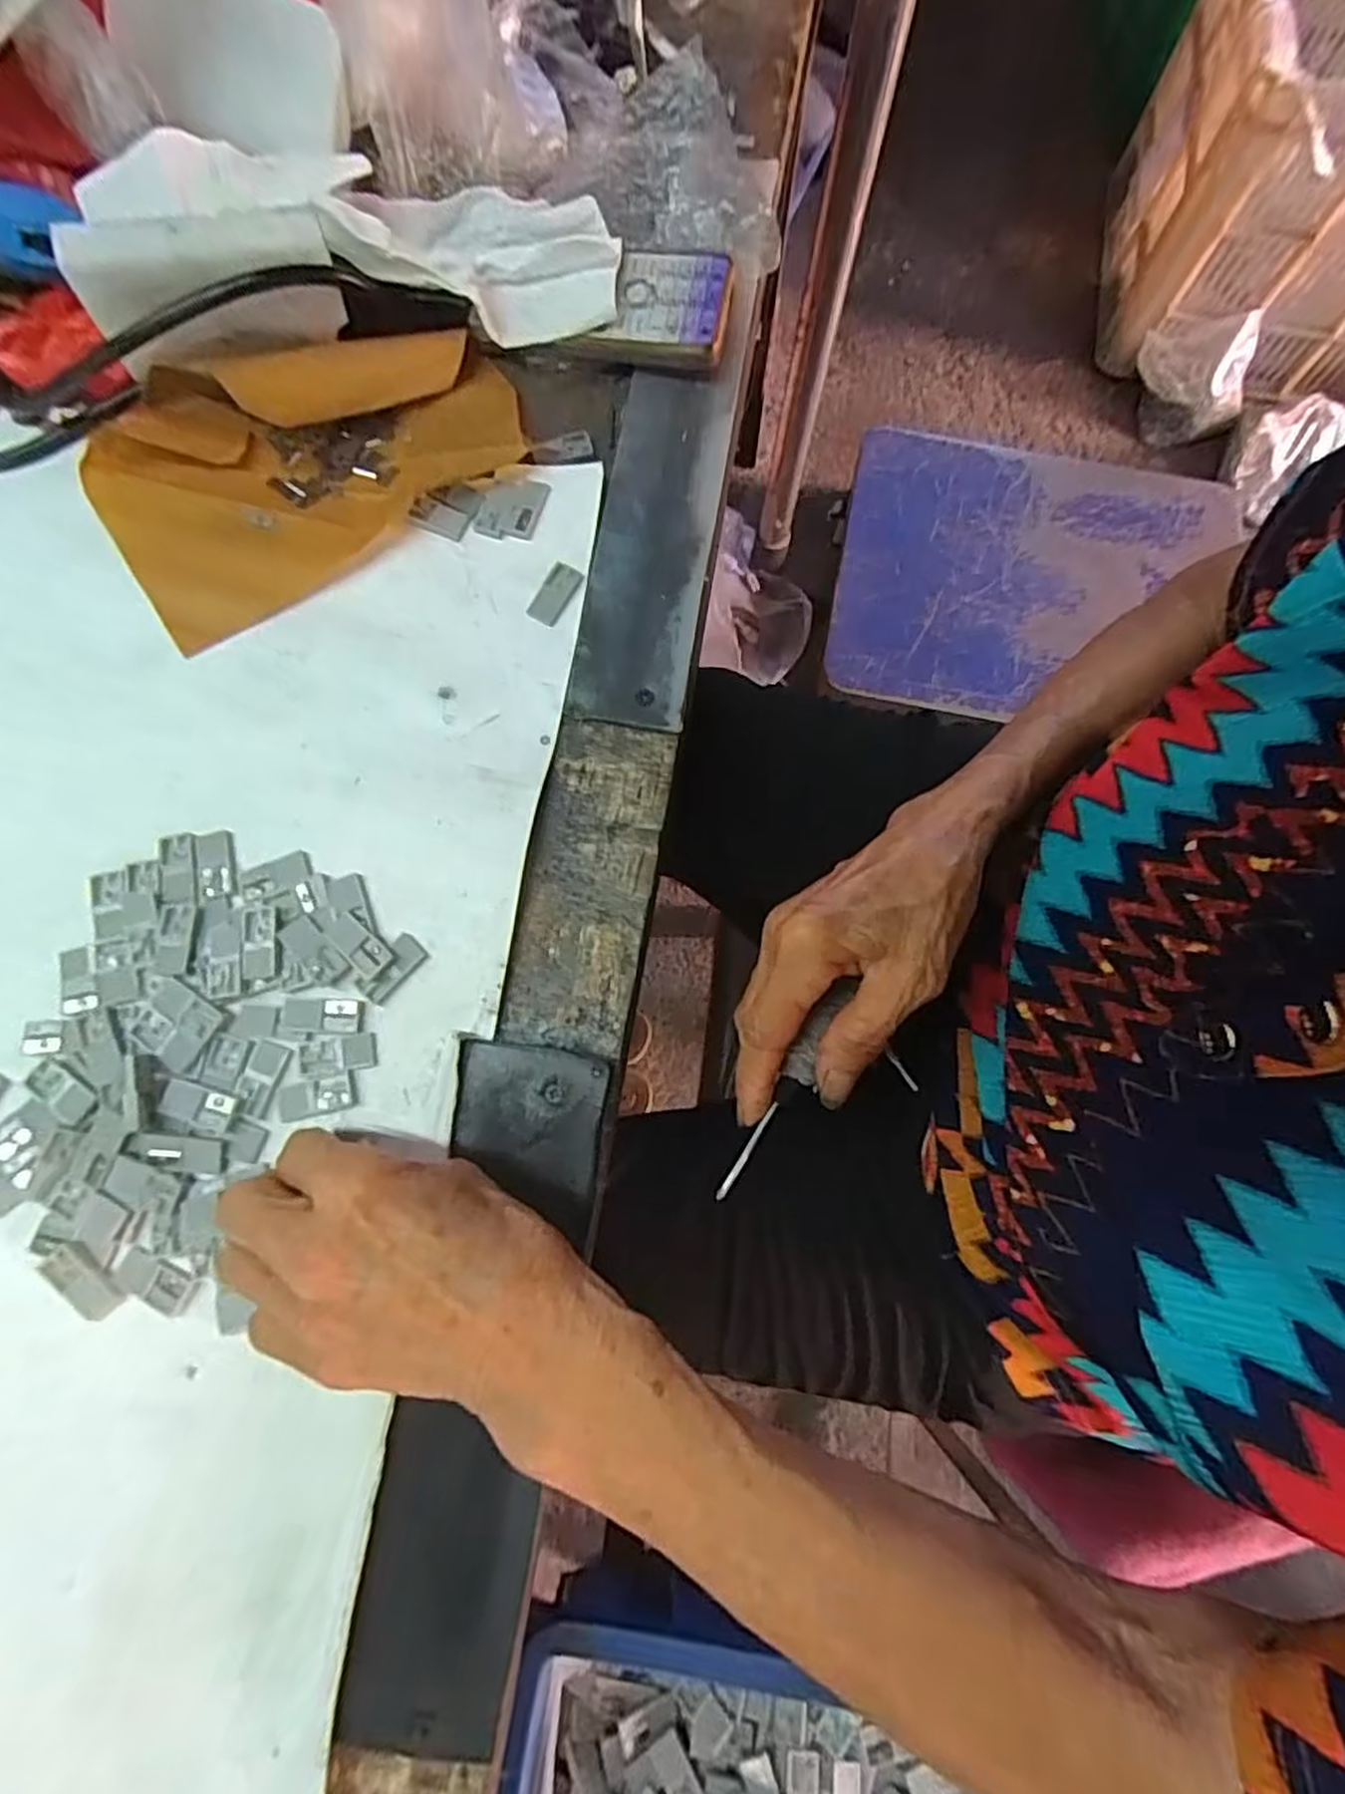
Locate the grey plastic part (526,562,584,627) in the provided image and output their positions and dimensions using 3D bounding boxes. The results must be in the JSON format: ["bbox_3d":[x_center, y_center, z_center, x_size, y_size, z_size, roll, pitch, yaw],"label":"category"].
[{"bbox_3d":[-0.053,-0.138,0.340,0.015,0.004,0.029,30,78,7],"label":"grey plastic part"}]

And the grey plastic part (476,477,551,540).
[{"bbox_3d":[-0.074,-0.180,0.349,0.028,0.004,0.031,15,77,4],"label":"grey plastic part"}]

